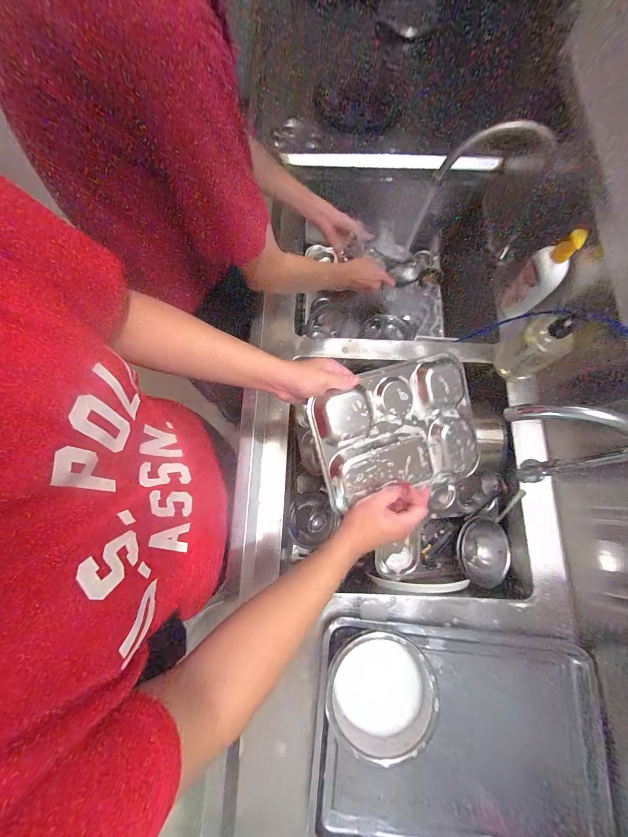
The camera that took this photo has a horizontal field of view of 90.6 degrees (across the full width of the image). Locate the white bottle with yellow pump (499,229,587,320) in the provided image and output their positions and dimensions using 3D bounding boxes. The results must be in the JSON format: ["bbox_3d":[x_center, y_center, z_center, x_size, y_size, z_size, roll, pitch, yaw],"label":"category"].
[{"bbox_3d":[0.499,-0.309,0.701,0.078,0.259,0.051,44,78,10],"label":"white bottle with yellow pump"}]

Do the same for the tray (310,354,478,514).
[{"bbox_3d":[0.144,0.019,0.515,0.287,0.030,0.209,-10,92,-16],"label":"tray"}]

